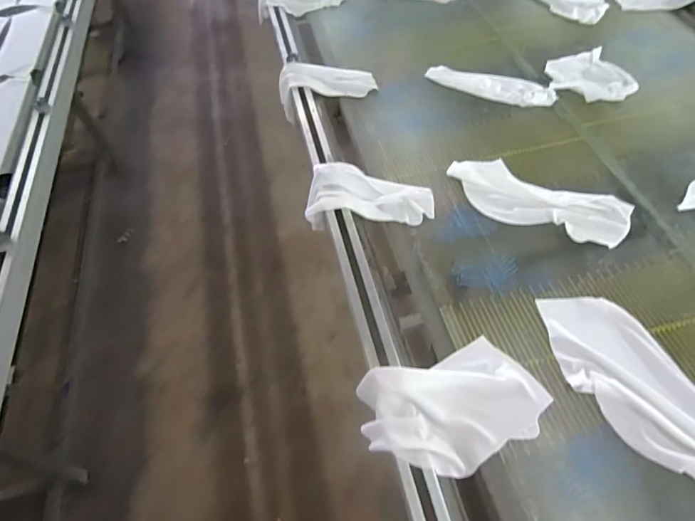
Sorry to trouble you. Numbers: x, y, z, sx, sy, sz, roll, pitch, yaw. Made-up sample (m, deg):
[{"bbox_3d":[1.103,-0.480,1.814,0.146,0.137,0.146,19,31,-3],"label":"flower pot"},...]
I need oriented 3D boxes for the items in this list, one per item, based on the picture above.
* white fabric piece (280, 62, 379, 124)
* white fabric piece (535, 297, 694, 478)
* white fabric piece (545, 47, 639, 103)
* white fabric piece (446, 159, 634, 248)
[{"bbox_3d":[-0.060,-0.480,1.281,0.284,0.121,0.120,2,54,7],"label":"white fabric piece"},{"bbox_3d":[0.490,0.224,0.700,0.166,0.024,0.434,-29,57,-16],"label":"white fabric piece"},{"bbox_3d":[0.659,-0.502,1.214,0.201,0.034,0.193,3,55,7],"label":"white fabric piece"},{"bbox_3d":[0.403,-0.134,0.968,0.375,0.023,0.152,25,60,21],"label":"white fabric piece"}]

